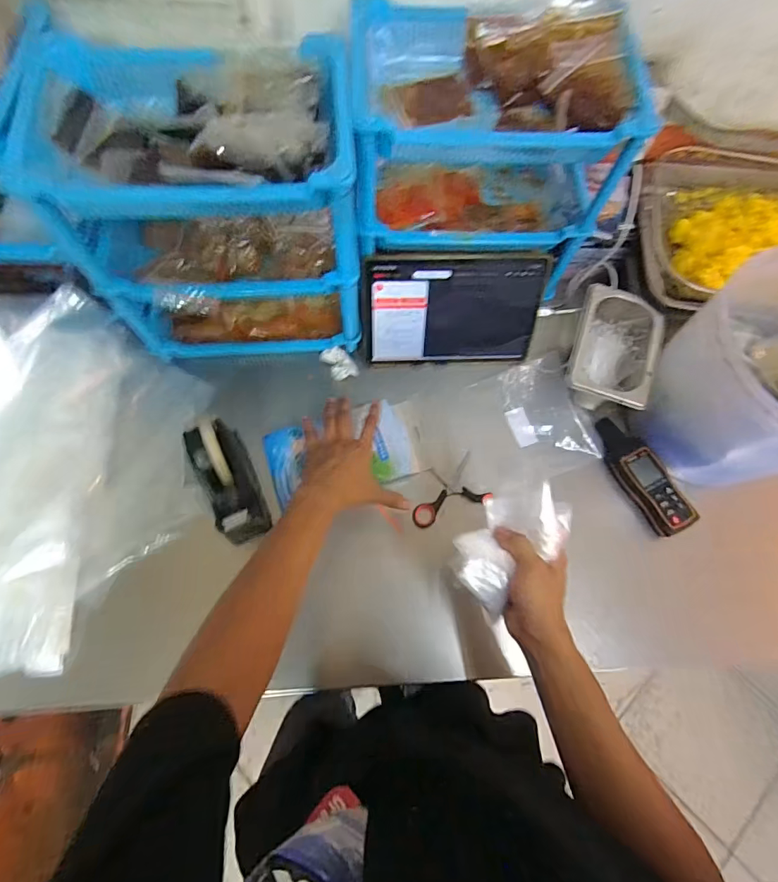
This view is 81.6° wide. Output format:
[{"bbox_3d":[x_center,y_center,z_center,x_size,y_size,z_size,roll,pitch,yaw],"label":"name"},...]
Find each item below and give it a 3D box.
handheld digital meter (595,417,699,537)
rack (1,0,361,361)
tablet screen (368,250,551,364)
[{"bbox_3d":[0.369,0.057,0.642,0.058,0.034,0.155,-26,74,-10],"label":"handheld digital meter"},{"bbox_3d":[-0.200,-0.269,0.570,0.311,0.323,0.221,-2,71,-3],"label":"rack"},{"bbox_3d":[0.094,-0.187,0.654,0.249,0.169,0.008,-2,43,-2],"label":"tablet screen"}]

